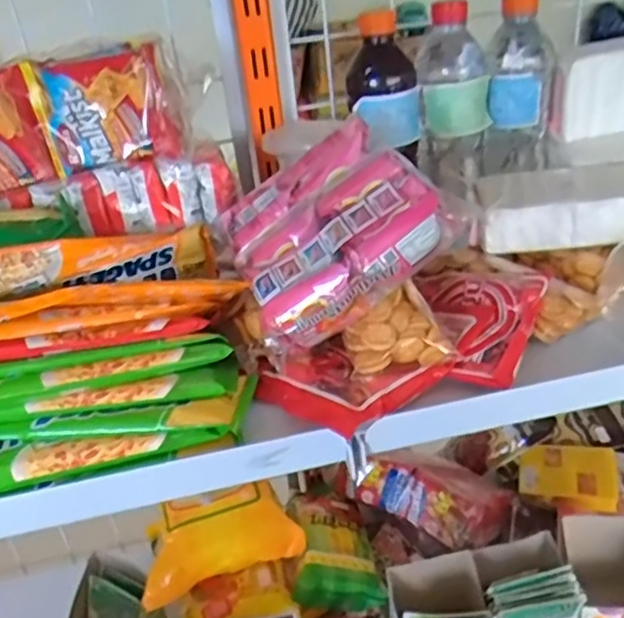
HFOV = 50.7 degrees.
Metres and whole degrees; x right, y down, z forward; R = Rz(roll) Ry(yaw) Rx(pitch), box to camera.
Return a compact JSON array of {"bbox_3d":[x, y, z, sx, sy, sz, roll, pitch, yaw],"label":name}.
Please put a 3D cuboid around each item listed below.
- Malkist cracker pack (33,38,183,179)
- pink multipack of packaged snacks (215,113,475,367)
[{"bbox_3d":[-0.158,-0.156,0.514,0.095,0.082,0.039,-13,25,-4],"label":"Malkist cracker pack"},{"bbox_3d":[0.012,-0.059,0.471,0.149,0.043,0.140,-34,50,7],"label":"pink multipack of packaged snacks"}]

